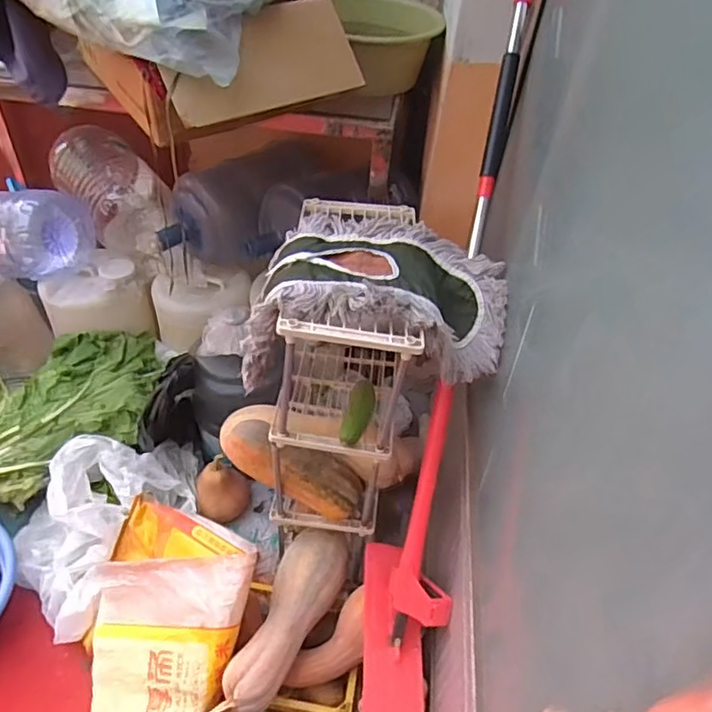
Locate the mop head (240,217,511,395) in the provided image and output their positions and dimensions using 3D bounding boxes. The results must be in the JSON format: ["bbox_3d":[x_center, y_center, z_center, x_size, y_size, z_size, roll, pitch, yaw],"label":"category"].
[{"bbox_3d":[0.037,-0.110,1.026,0.440,0.178,0.286,1,45,-6],"label":"mop head"}]

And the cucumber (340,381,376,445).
[{"bbox_3d":[0.002,0.102,1.074,0.050,0.039,0.133,15,58,11],"label":"cucumber"}]

